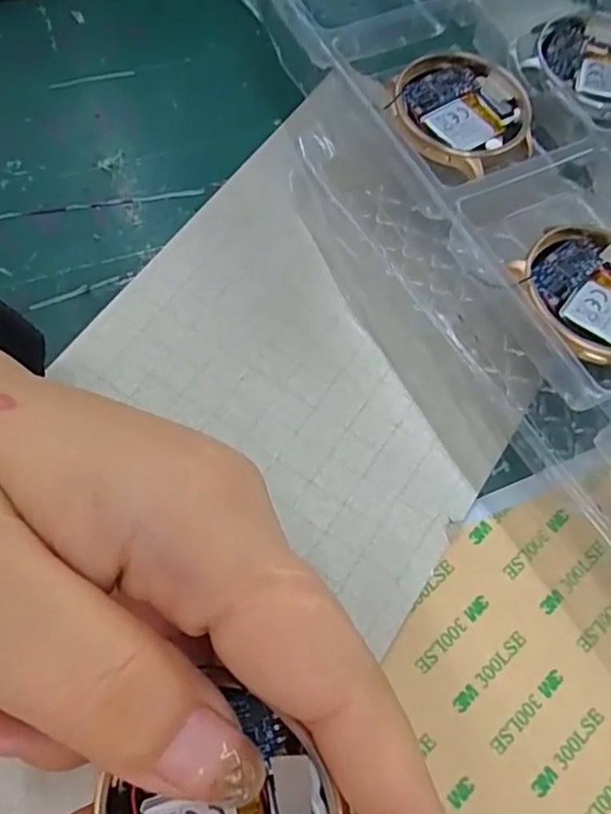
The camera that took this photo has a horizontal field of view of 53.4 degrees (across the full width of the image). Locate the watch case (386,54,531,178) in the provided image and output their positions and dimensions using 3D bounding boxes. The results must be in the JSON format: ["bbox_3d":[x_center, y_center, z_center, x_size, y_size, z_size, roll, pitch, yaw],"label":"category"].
[{"bbox_3d":[0.052,-0.097,0.197,0.045,0.006,0.045,-32,72,-14],"label":"watch case"}]

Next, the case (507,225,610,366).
[{"bbox_3d":[0.086,-0.035,0.173,0.045,0.005,0.045,-40,74,-17],"label":"case"}]

